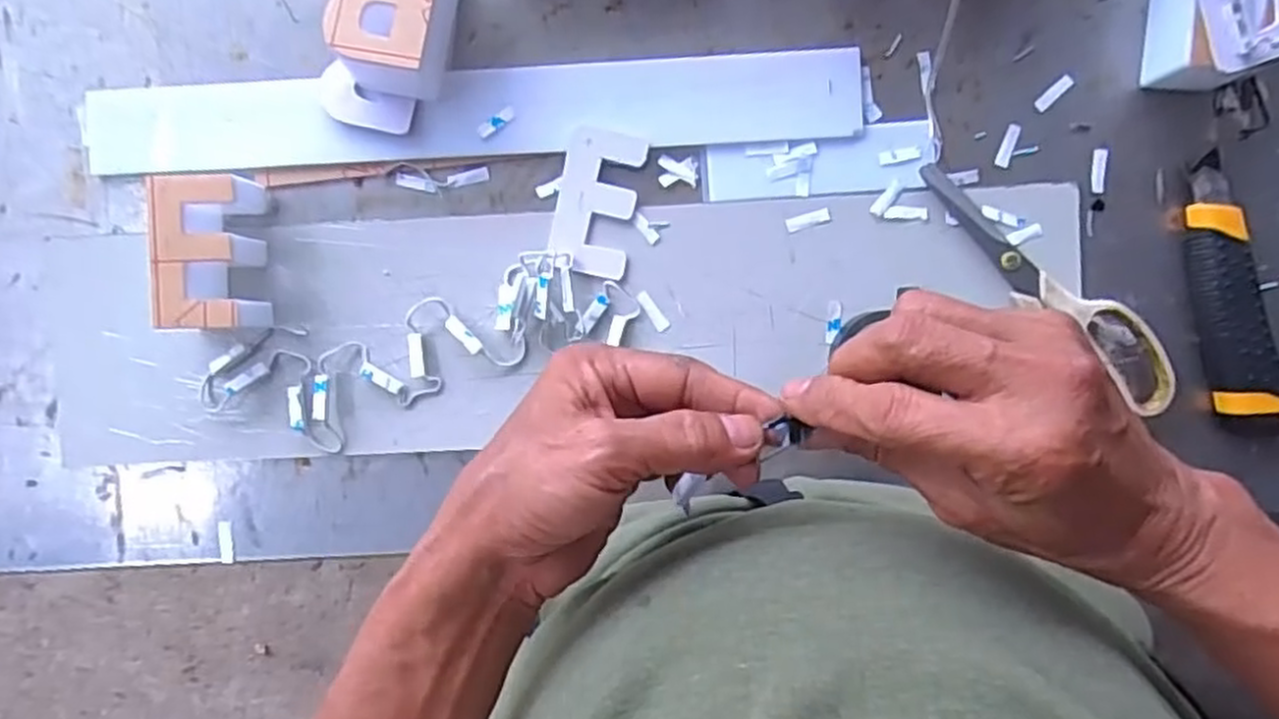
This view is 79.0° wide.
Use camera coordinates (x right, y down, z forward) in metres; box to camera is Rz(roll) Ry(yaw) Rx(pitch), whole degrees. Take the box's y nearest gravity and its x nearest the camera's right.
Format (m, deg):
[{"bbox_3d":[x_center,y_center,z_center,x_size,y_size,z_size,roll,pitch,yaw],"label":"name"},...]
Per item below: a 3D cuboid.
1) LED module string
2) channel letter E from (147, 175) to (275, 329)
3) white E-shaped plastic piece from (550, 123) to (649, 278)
[{"bbox_3d":[-0.130,-0.003,0.455,0.256,0.017,0.072,-16,90,2],"label":"LED module string"},{"bbox_3d":[-0.244,-0.060,0.442,0.043,0.046,0.084,-2,91,1],"label":"channel letter E"},{"bbox_3d":[-0.025,-0.092,0.456,0.046,0.005,0.084,11,91,1],"label":"white E-shaped plastic piece"}]

